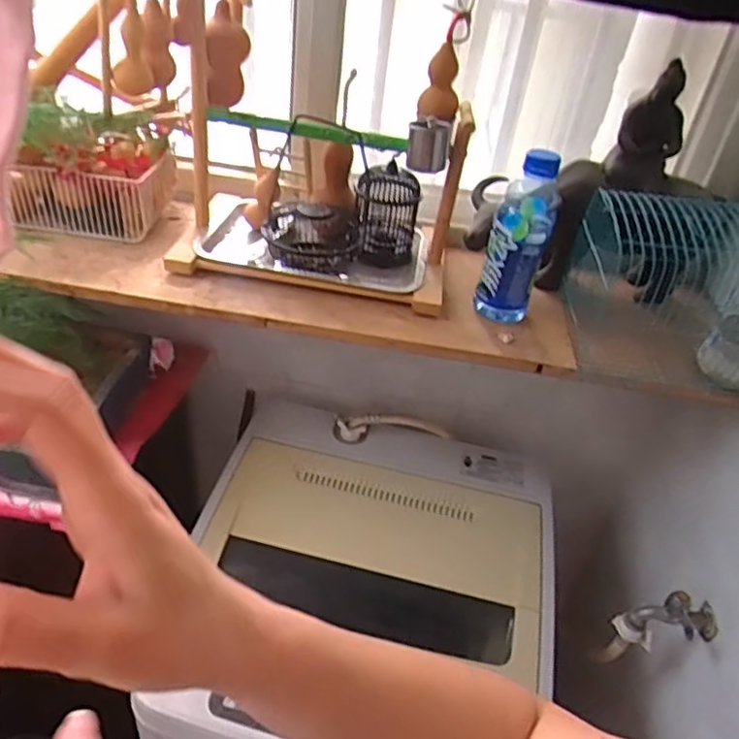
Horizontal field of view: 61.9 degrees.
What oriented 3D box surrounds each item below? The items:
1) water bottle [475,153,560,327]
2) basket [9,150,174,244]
[{"bbox_3d":[0.178,-0.153,0.739,0.067,0.215,0.057,16,36,8],"label":"water bottle"},{"bbox_3d":[-0.375,-0.252,0.853,0.185,0.084,0.141,2,39,-7],"label":"basket"}]

